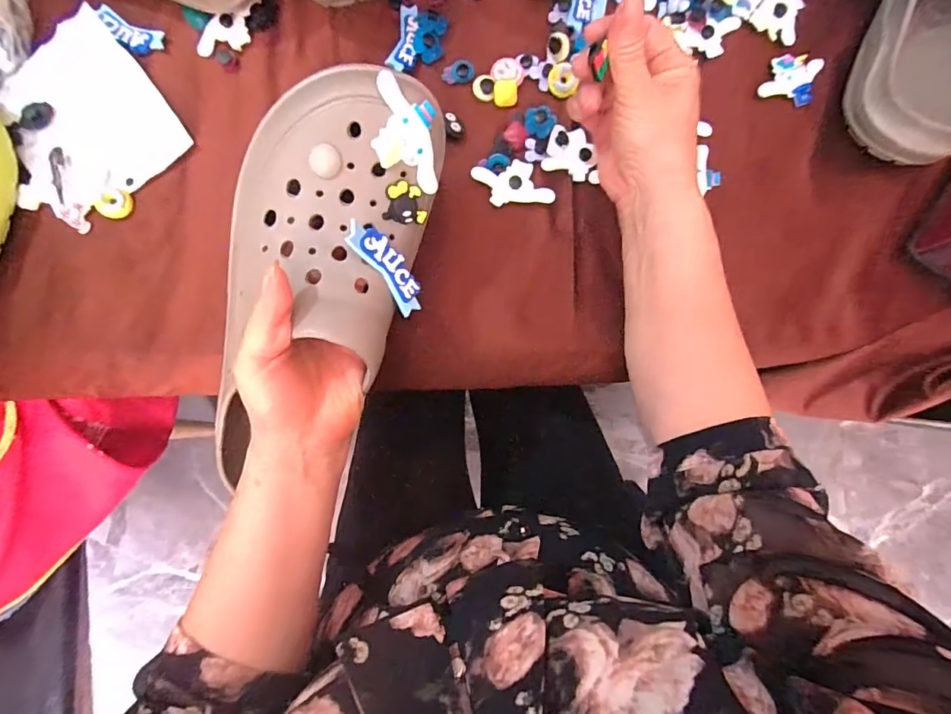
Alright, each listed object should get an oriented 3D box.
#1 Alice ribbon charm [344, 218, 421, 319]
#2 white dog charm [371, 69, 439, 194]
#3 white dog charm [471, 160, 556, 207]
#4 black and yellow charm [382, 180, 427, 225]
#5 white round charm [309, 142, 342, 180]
[{"bbox_3d":[-0.051,-0.053,0.267,0.022,0.004,0.061,-52,124,-23],"label":"Alice ribbon charm"},{"bbox_3d":[-0.040,-0.125,0.259,0.035,0.005,0.060,-5,116,-10],"label":"white dog charm"},{"bbox_3d":[0.029,-0.134,0.355,0.059,0.008,0.034,-3,81,0],"label":"white dog charm"},{"bbox_3d":[-0.043,-0.092,0.275,0.024,0.011,0.024,-5,109,-23],"label":"black and yellow charm"},{"bbox_3d":[-0.085,-0.111,0.261,0.018,0.007,0.018,0,99,0],"label":"white round charm"}]

